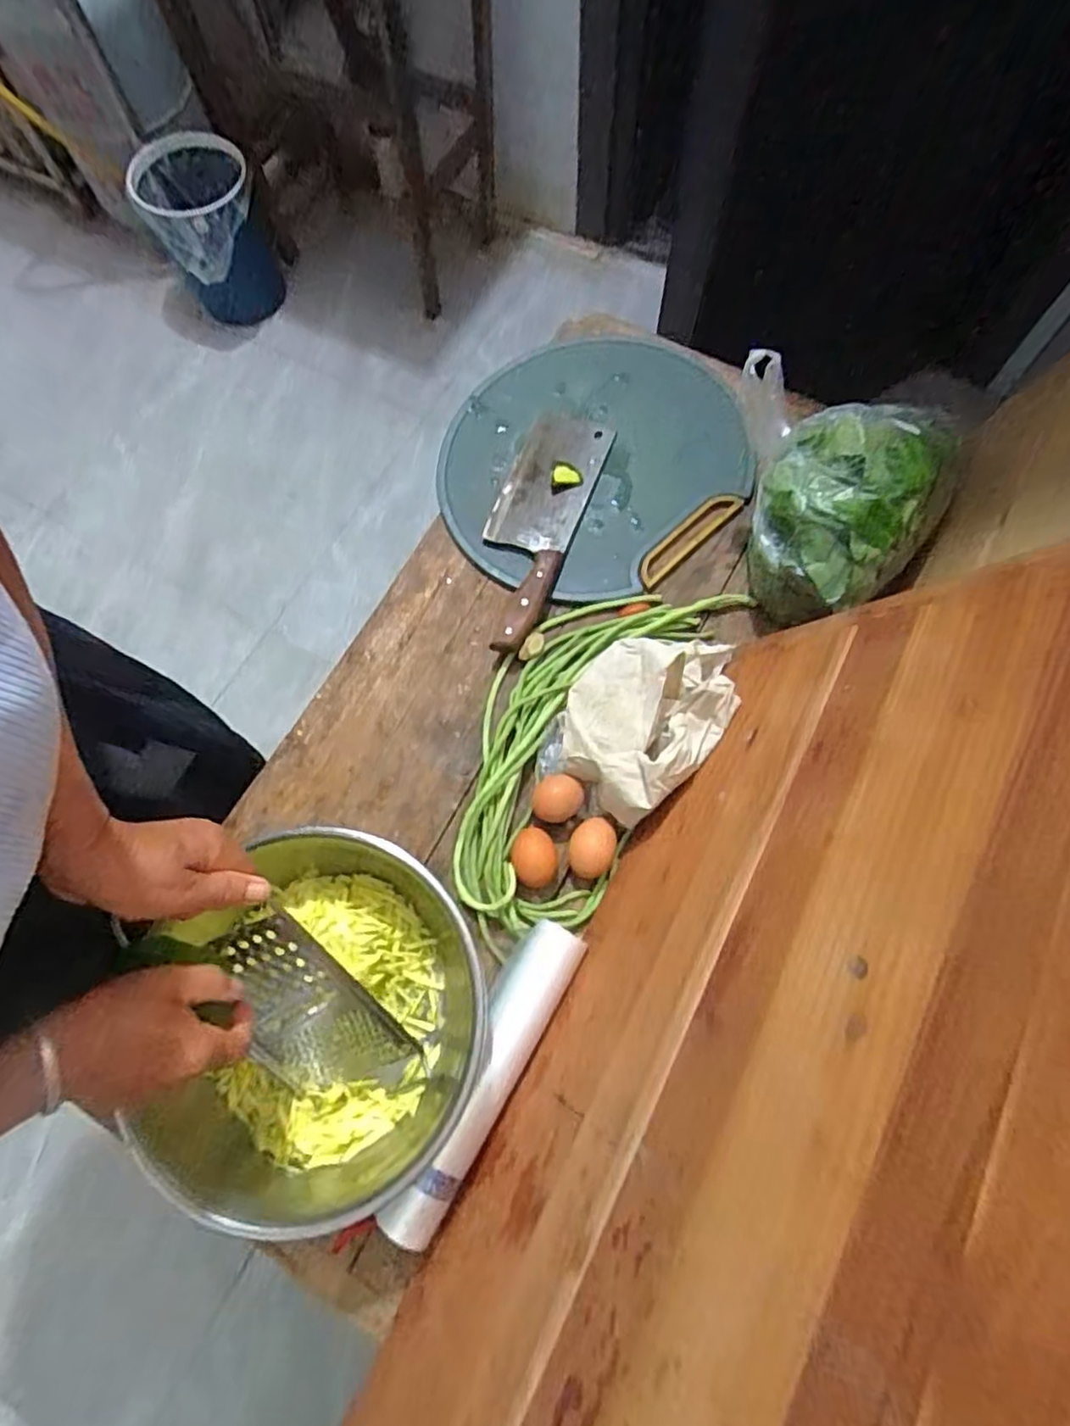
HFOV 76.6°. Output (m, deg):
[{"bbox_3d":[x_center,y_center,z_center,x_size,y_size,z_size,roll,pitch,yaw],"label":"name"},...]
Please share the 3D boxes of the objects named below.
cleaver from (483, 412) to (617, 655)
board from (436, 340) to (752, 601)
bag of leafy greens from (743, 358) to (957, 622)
[{"bbox_3d":[-0.002,-0.209,0.718,0.093,0.034,0.299,19,73,7],"label":"cleaver"},{"bbox_3d":[0.062,-0.278,0.753,0.330,0.022,0.314,-2,67,4],"label":"board"},{"bbox_3d":[0.288,-0.194,0.648,0.172,0.143,0.210,-4,71,0],"label":"bag of leafy greens"}]

